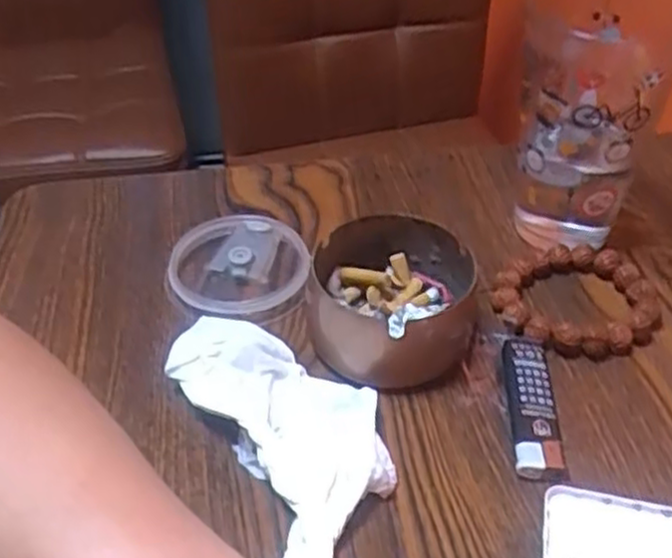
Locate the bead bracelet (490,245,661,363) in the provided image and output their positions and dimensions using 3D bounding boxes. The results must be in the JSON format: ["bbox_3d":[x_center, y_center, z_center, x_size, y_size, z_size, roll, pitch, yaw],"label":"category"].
[{"bbox_3d":[0.135,0.013,0.422,0.090,0.015,0.075,-20,46,-21],"label":"bead bracelet"}]

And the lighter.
[{"bbox_3d":[0.096,0.061,0.373,0.022,0.013,0.083,4,42,4],"label":"lighter"}]

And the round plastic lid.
[{"bbox_3d":[-0.056,-0.008,0.445,0.078,0.019,0.073,0,42,0],"label":"round plastic lid"}]

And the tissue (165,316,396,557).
[{"bbox_3d":[-0.021,0.068,0.354,0.074,0.024,0.140,-20,46,-21],"label":"tissue"}]

